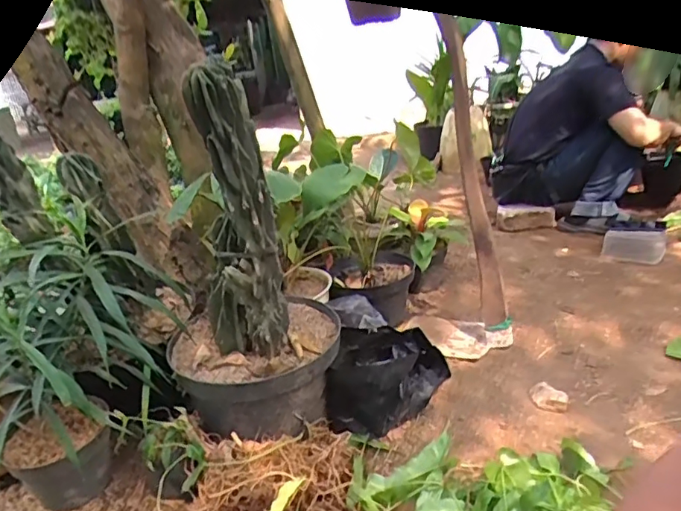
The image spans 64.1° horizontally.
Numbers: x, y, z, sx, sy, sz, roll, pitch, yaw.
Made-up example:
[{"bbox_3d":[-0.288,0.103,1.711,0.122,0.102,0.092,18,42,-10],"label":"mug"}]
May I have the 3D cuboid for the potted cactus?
[{"bbox_3d":[-0.177,0.002,0.959,0.303,0.589,0.269,-9,21,-4],"label":"potted cactus"}]

